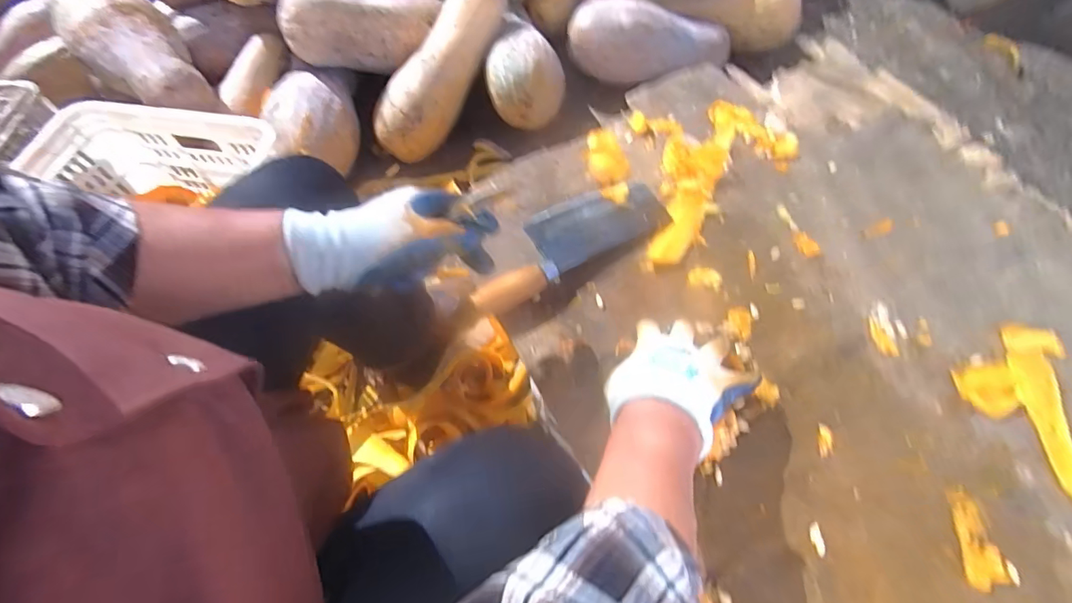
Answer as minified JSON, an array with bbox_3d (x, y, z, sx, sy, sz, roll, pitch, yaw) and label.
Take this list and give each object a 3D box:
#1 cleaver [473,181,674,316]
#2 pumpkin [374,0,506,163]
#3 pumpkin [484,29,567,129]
[{"bbox_3d":[0.034,-0.076,0.572,0.262,0.035,0.091,-30,64,-13],"label":"cleaver"},{"bbox_3d":[-0.190,-0.483,1.008,0.115,0.111,0.418,29,89,17],"label":"pumpkin"},{"bbox_3d":[-0.023,-0.471,1.037,0.156,0.142,0.160,-7,61,-2],"label":"pumpkin"}]

